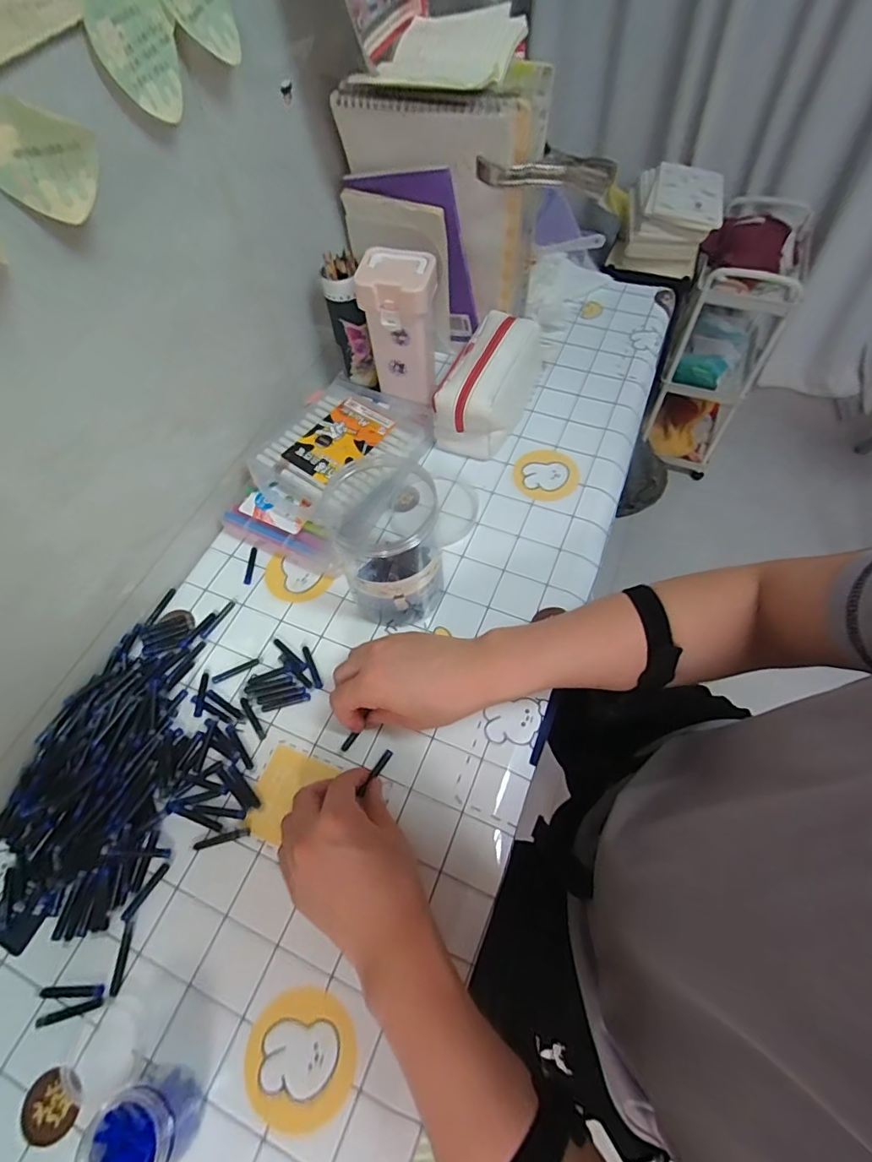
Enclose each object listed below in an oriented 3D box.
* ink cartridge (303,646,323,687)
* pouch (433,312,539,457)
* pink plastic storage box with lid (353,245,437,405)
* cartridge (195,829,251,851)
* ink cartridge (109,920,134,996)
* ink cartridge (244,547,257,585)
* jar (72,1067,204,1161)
[{"bbox_3d":[-0.123,0.085,0.508,0.007,0.004,0.046,-22,61,-10],"label":"ink cartridge"},{"bbox_3d":[0.075,-0.257,0.650,0.090,0.091,0.199,19,62,13],"label":"pouch"},{"bbox_3d":[-0.040,-0.293,0.607,0.083,0.157,0.062,13,61,10],"label":"pink plastic storage box with lid"},{"bbox_3d":[-0.180,0.217,0.430,0.046,0.004,0.007,-14,60,-6],"label":"cartridge"},{"bbox_3d":[-0.240,0.287,0.392,0.008,0.004,0.046,-2,59,1],"label":"ink cartridge"},{"bbox_3d":[-0.205,-0.017,0.565,0.008,0.004,0.045,0,59,2],"label":"ink cartridge"},{"bbox_3d":[-0.186,0.349,0.324,0.052,0.053,0.051,-1,59,2],"label":"jar"}]

